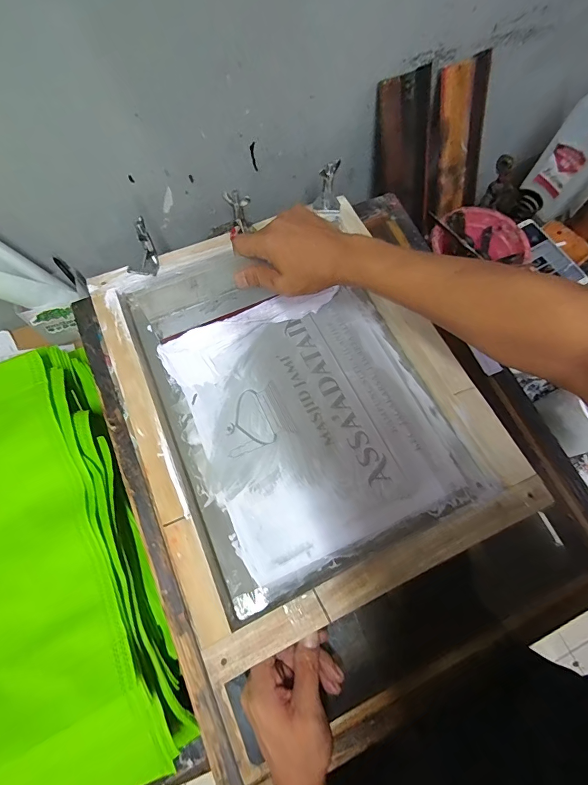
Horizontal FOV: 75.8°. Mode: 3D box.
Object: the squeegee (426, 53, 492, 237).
[{"bbox_3d":[0.275,-0.409,0.632,0.103,0.225,0.030,-10,39,-4],"label":"squeegee"}]

